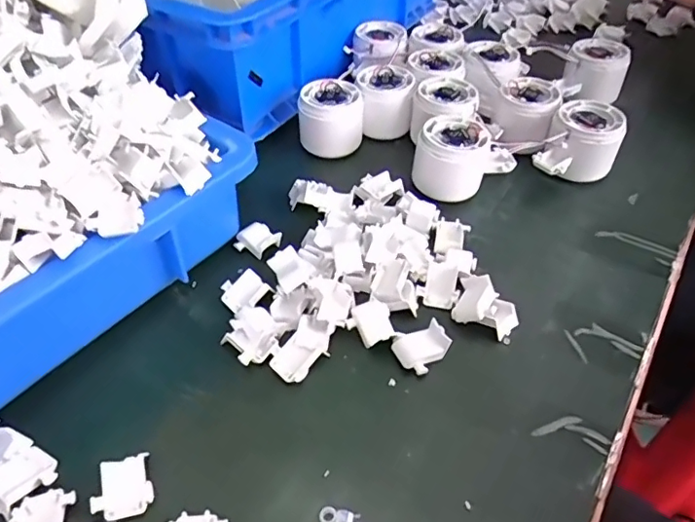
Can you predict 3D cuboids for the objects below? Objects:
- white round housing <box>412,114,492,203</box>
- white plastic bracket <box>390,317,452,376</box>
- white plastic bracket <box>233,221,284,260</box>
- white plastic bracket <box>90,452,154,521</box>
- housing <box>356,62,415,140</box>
[{"bbox_3d":[0.086,-0.085,0.453,0.057,0.049,0.056,-35,56,-29],"label":"white round housing"},{"bbox_3d":[0.047,0.054,0.343,0.031,0.016,0.027,-24,51,-22],"label":"white plastic bracket"},{"bbox_3d":[-0.069,-0.017,0.416,0.030,0.012,0.025,29,52,24],"label":"white plastic bracket"},{"bbox_3d":[-0.118,0.118,0.284,0.029,0.008,0.030,-11,47,-11],"label":"white plastic bracket"},{"bbox_3d":[0.035,-0.154,0.521,0.053,0.048,0.055,-1,46,-2],"label":"housing"}]

